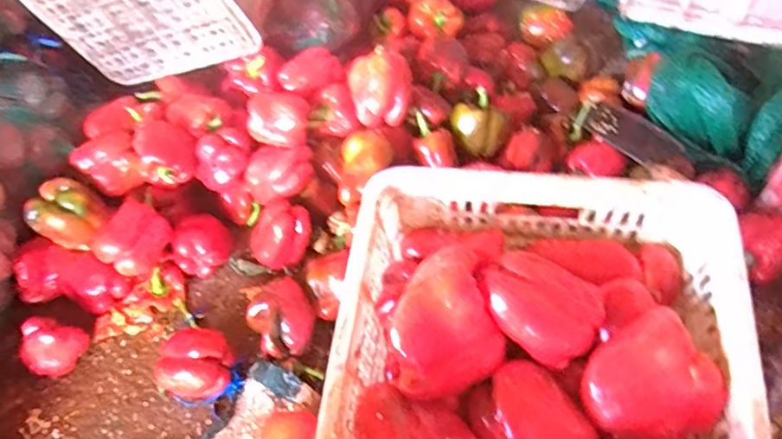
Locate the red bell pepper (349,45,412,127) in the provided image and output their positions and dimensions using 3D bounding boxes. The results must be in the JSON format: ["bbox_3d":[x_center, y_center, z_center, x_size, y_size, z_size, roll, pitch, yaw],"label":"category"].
[{"bbox_3d":[-0.016,-0.222,0.989,0.103,0.099,0.102,-6,52,-1],"label":"red bell pepper"}]

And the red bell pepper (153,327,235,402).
[{"bbox_3d":[-0.270,0.201,0.828,0.097,0.092,0.083,-2,52,1],"label":"red bell pepper"}]

